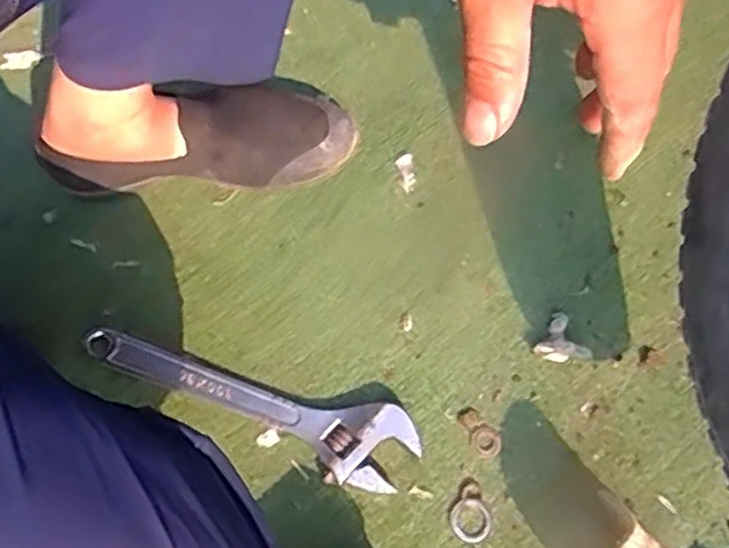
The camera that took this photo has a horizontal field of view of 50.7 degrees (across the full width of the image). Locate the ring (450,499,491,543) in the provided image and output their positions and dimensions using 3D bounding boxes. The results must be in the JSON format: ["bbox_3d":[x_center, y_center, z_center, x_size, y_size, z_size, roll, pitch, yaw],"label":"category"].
[{"bbox_3d":[0.083,0.192,0.602,0.033,0.004,0.031,0,70,1],"label":"ring"}]

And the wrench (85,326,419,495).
[{"bbox_3d":[-0.096,0.104,0.623,0.275,0.021,0.065,18,71,8],"label":"wrench"}]

